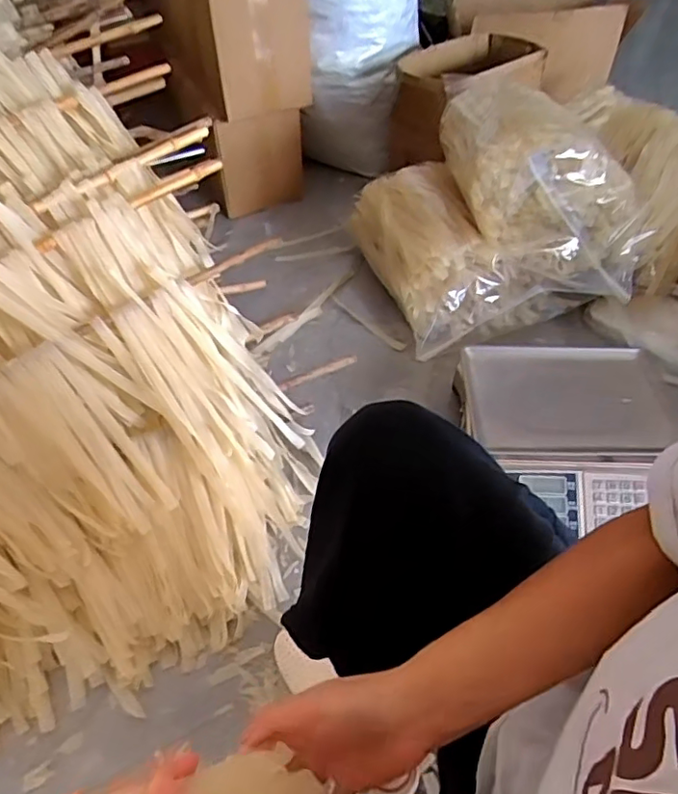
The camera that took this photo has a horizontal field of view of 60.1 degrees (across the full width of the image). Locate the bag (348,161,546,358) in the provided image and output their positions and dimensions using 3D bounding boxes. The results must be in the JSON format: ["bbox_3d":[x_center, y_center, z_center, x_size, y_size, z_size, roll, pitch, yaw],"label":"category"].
[{"bbox_3d":[0.215,-0.311,1.239,0.266,0.177,0.449,-16,50,-13],"label":"bag"}]

